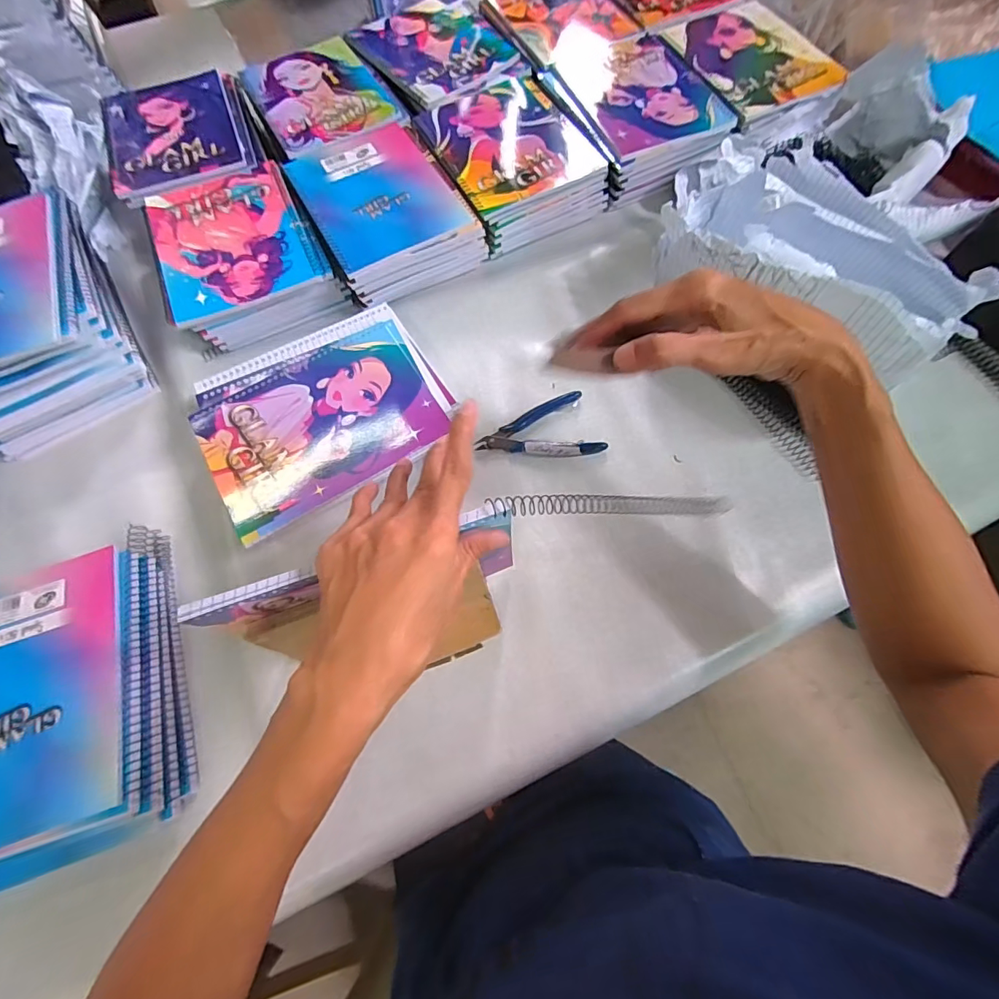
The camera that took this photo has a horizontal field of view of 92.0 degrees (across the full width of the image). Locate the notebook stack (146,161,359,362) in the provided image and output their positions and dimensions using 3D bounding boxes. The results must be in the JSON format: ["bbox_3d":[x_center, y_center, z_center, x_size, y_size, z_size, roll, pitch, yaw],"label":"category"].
[{"bbox_3d":[-0.281,-0.270,0.542,0.169,0.067,0.200,-24,68,-8],"label":"notebook stack"}]

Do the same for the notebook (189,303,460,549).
[{"bbox_3d":[-0.156,-0.080,0.432,0.207,0.016,0.178,-29,71,-8],"label":"notebook"}]

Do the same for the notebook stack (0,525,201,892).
[{"bbox_3d":[-0.344,0.159,0.370,0.176,0.056,0.244,-20,67,-7],"label":"notebook stack"}]

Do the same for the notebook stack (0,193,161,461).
[{"bbox_3d":[-0.481,-0.176,0.484,0.184,0.110,0.206,-24,68,-8],"label":"notebook stack"}]

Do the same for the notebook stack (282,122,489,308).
[{"bbox_3d":[-0.136,-0.331,0.553,0.160,0.053,0.207,-29,68,-11],"label":"notebook stack"}]

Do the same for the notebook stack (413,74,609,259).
[{"bbox_3d":[0.010,-0.409,0.586,0.167,0.064,0.210,-25,68,-9],"label":"notebook stack"}]

